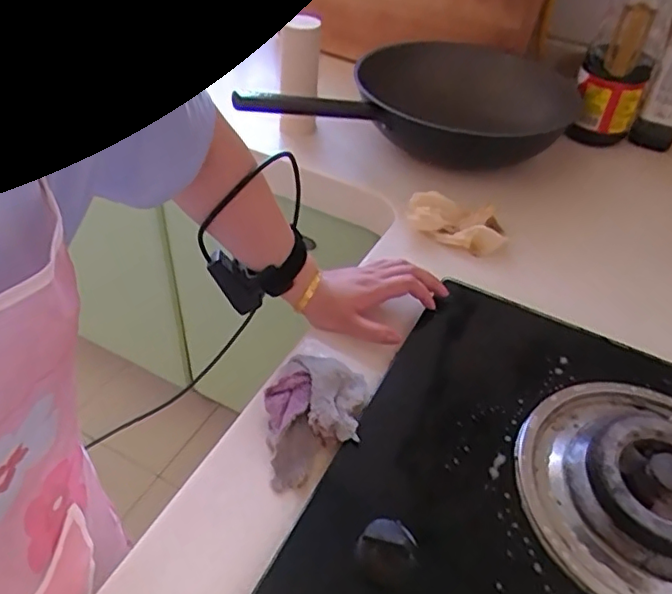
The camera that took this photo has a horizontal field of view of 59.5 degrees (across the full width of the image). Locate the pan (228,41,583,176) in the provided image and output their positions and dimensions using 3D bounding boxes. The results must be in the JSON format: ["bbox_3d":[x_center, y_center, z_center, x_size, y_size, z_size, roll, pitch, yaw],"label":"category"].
[{"bbox_3d":[0.110,-0.332,0.959,0.499,0.115,0.304,-13,46,-18],"label":"pan"}]

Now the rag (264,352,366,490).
[{"bbox_3d":[-0.019,0.100,0.508,0.086,0.037,0.126,5,44,0],"label":"rag"}]

